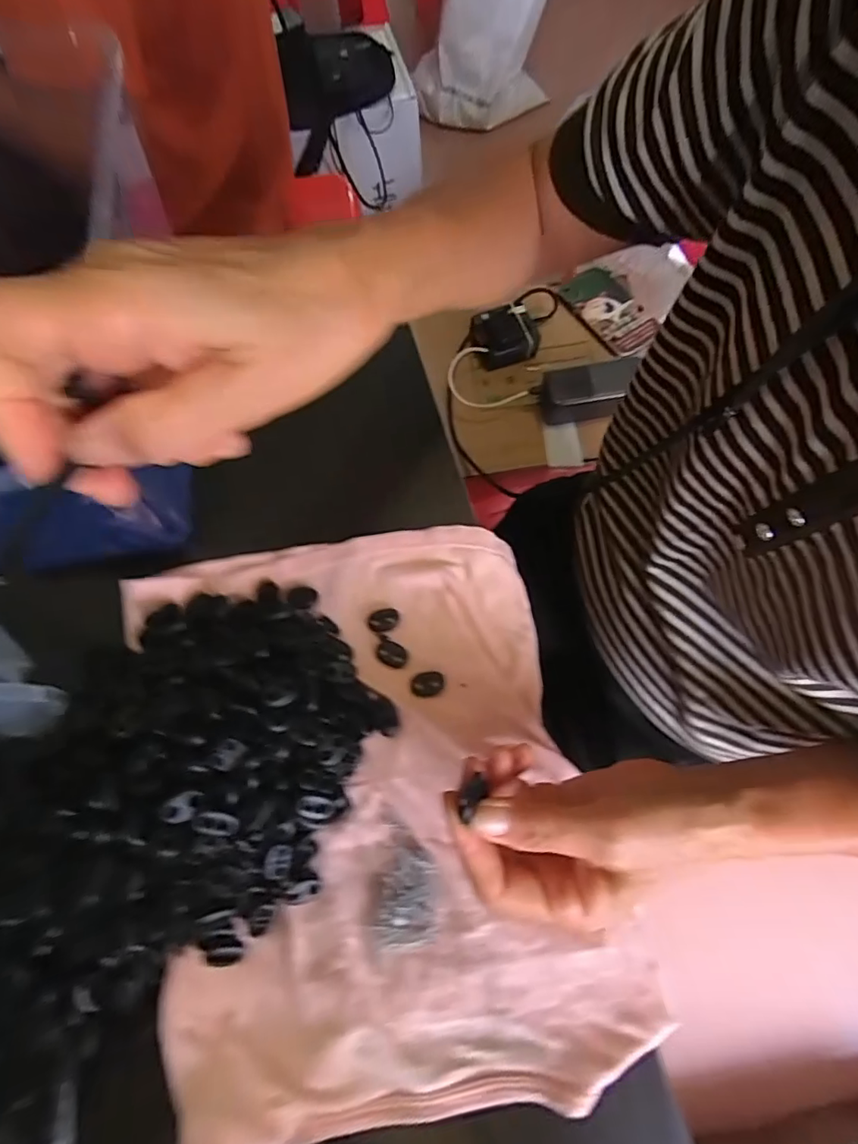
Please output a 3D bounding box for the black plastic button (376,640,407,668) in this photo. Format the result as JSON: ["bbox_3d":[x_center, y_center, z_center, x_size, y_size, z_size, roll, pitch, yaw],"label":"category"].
[{"bbox_3d":[-0.024,0.053,0.329,0.020,0.004,0.015,27,74,9],"label":"black plastic button"}]

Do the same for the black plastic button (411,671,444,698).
[{"bbox_3d":[-0.001,0.070,0.322,0.021,0.004,0.015,-9,72,-3],"label":"black plastic button"}]

